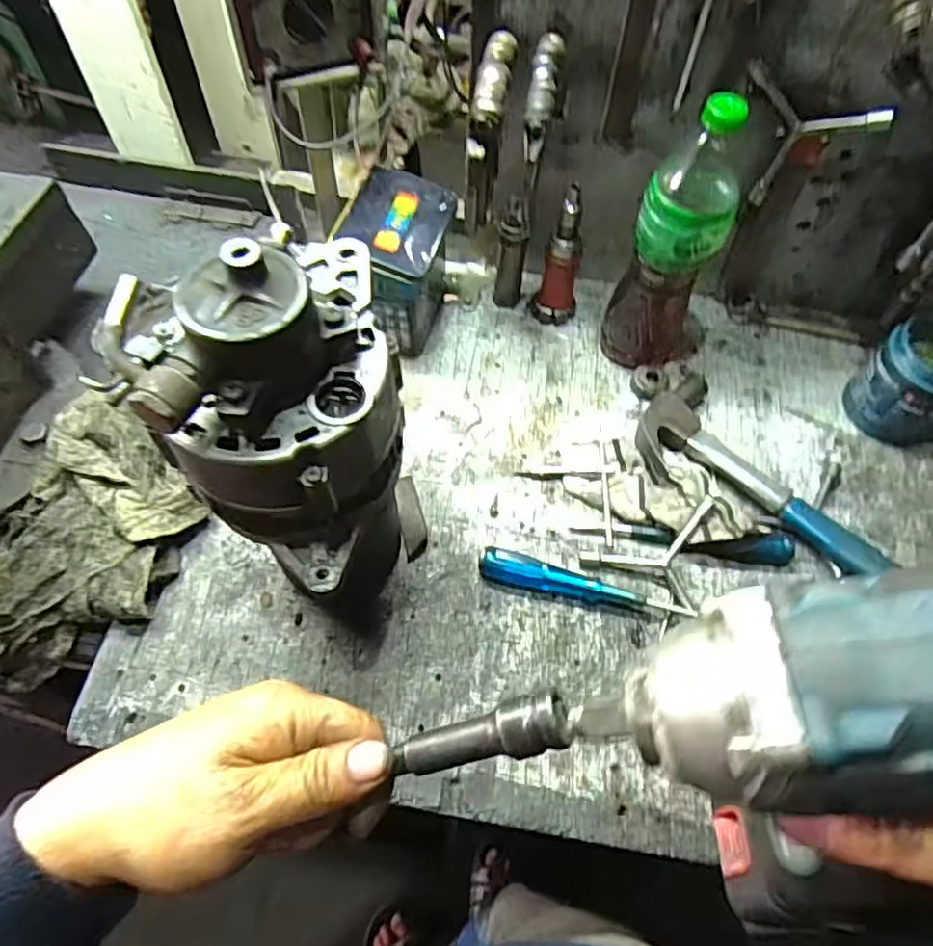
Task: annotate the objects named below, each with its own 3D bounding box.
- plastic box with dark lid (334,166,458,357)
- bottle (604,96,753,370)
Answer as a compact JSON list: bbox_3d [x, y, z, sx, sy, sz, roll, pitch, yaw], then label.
[{"bbox_3d":[-0.069,-0.212,0.669,0.097,0.133,0.136,17,61,6],"label":"plastic box with dark lid"},{"bbox_3d":[0.202,-0.206,0.596,0.098,0.263,0.088,26,62,11],"label":"bottle"}]

